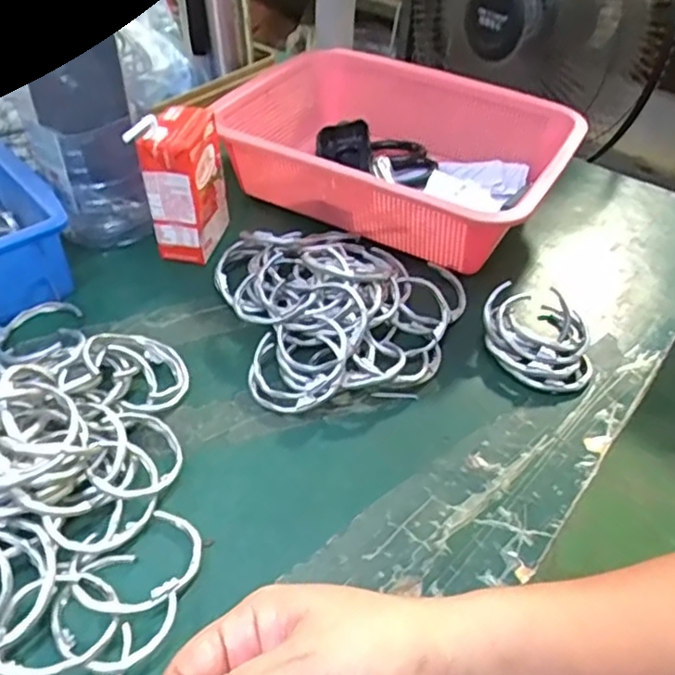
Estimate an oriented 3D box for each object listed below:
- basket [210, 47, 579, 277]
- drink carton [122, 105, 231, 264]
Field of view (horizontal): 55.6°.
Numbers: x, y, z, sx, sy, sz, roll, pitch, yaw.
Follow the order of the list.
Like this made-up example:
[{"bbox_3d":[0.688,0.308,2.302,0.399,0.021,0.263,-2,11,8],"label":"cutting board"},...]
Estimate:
[{"bbox_3d":[0.055,-0.169,0.599,0.303,0.088,0.217,26,48,24],"label":"basket"},{"bbox_3d":[-0.124,-0.122,0.526,0.041,0.118,0.073,11,44,10],"label":"drink carton"}]

